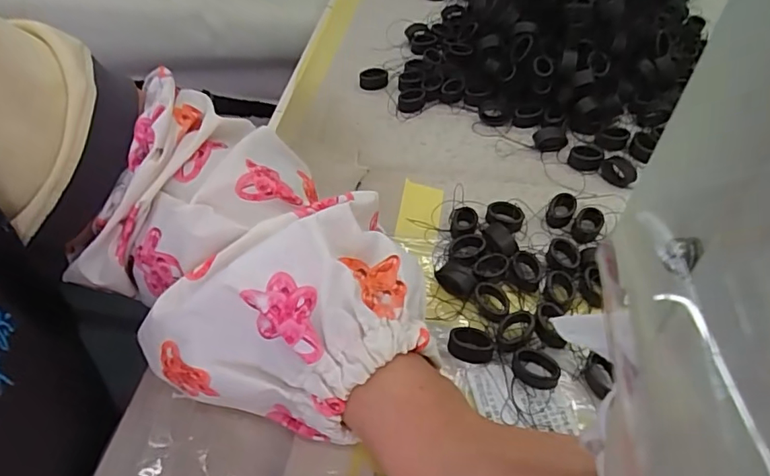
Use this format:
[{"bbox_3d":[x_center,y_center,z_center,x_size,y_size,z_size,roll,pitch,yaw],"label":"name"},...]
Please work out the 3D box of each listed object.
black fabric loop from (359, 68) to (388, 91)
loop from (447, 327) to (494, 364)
[{"bbox_3d":[-0.009,-0.119,0.386,0.021,0.010,0.015,-6,51,-3],"label":"black fabric loop"},{"bbox_3d":[0.041,0.050,0.243,0.021,0.010,0.013,21,54,17],"label":"loop"}]

